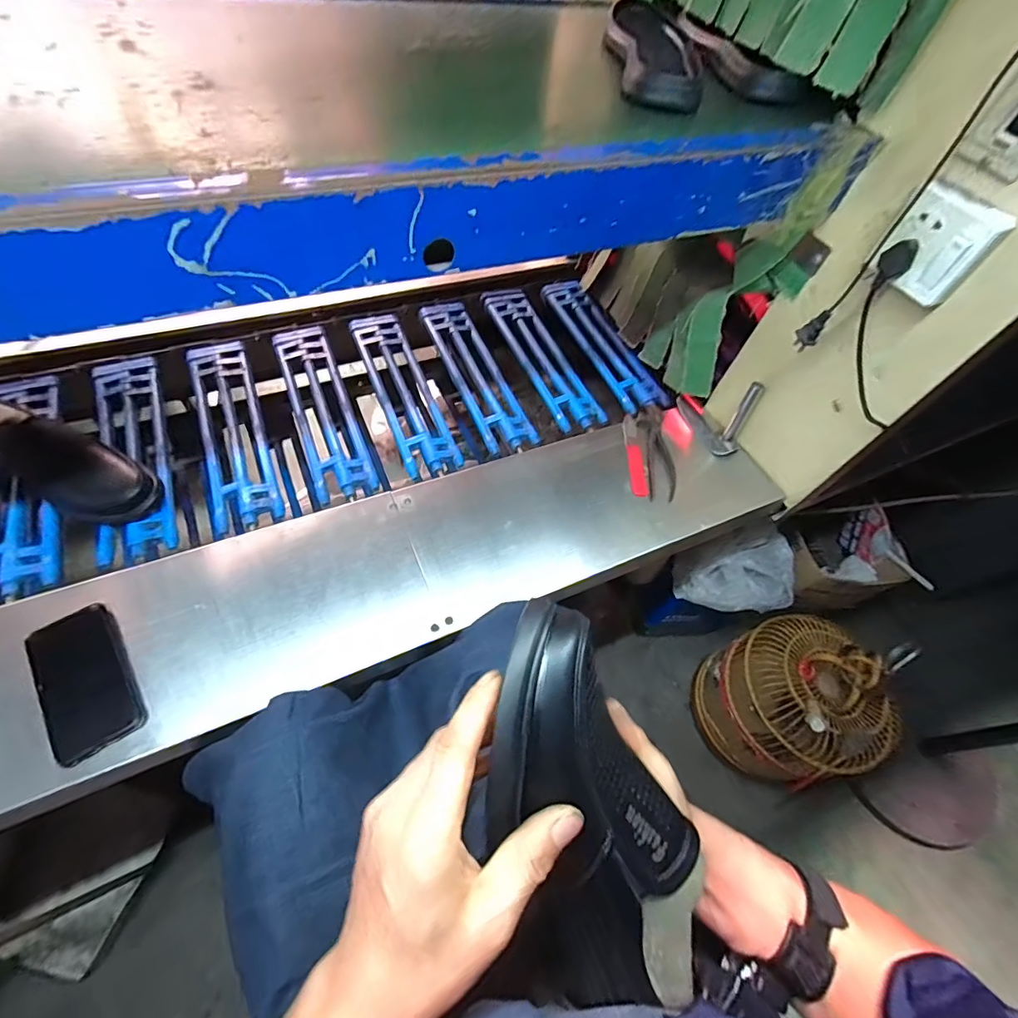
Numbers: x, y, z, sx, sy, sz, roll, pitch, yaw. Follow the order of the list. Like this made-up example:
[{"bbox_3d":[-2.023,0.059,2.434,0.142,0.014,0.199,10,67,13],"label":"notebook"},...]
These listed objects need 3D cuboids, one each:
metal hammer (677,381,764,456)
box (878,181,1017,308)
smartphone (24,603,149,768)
[{"bbox_3d":[0.347,-0.173,0.772,0.051,0.118,0.136,-22,64,-15],"label":"metal hammer"},{"bbox_3d":[0.431,-0.265,0.475,0.030,0.084,0.083,-31,67,-19],"label":"box"},{"bbox_3d":[-0.458,0.182,0.508,0.080,0.013,0.161,-34,68,-20],"label":"smartphone"}]

